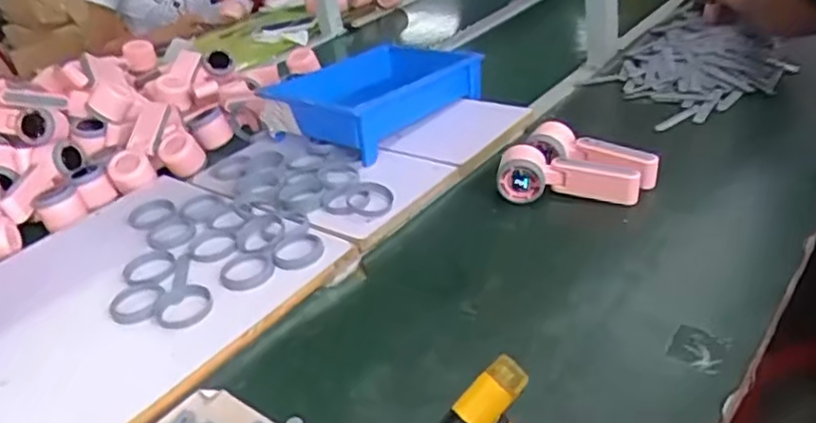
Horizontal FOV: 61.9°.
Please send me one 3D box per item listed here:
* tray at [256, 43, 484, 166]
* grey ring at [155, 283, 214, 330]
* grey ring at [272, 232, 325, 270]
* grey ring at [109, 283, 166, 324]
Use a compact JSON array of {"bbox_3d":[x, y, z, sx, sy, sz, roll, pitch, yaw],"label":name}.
[{"bbox_3d":[-0.053,-0.189,1.063,0.285,0.084,0.231,-29,39,-30],"label":"tray"},{"bbox_3d":[-0.237,0.100,0.723,0.058,0.011,0.070,-11,33,-7],"label":"grey ring"},{"bbox_3d":[-0.127,0.043,0.784,0.060,0.006,0.068,-14,34,-11],"label":"grey ring"},{"bbox_3d":[-0.293,0.095,0.734,0.056,0.006,0.063,-4,33,3],"label":"grey ring"}]

